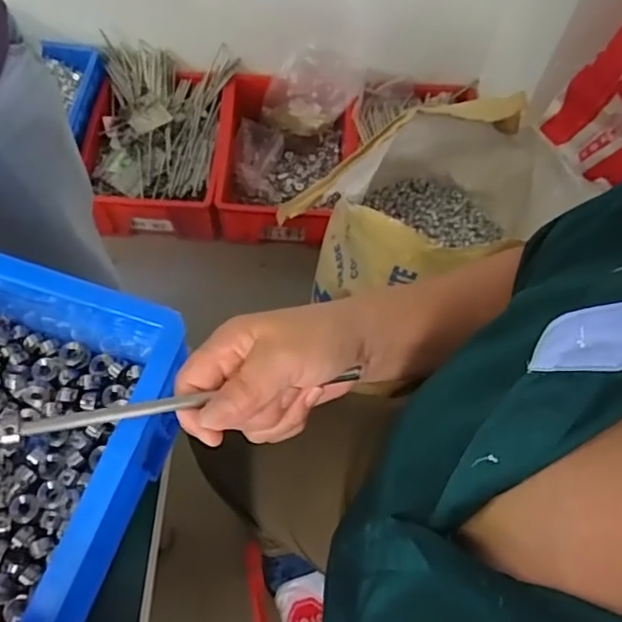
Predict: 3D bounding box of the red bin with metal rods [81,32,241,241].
[{"bbox_3d":[-0.365,-0.426,1.455,0.340,0.158,0.486,4,63,-1],"label":"red bin with metal rods"}]

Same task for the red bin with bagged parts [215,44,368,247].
[{"bbox_3d":[-0.052,-0.377,1.439,0.333,0.209,0.439,2,63,-1],"label":"red bin with bagged parts"}]

